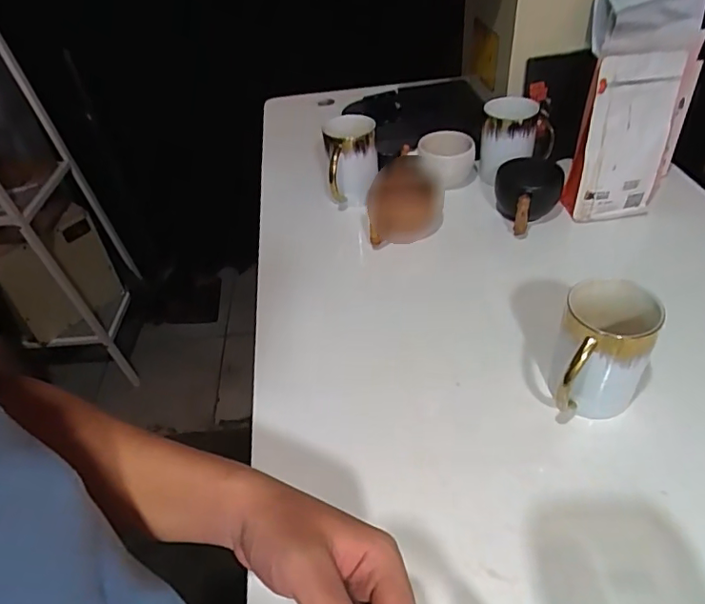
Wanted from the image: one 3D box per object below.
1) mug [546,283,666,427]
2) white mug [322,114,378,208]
[{"bbox_3d":[0.207,0.051,0.453,0.073,0.110,0.086,19,48,25],"label":"mug"},{"bbox_3d":[0.000,-0.194,0.748,0.071,0.102,0.081,-3,42,4],"label":"white mug"}]

